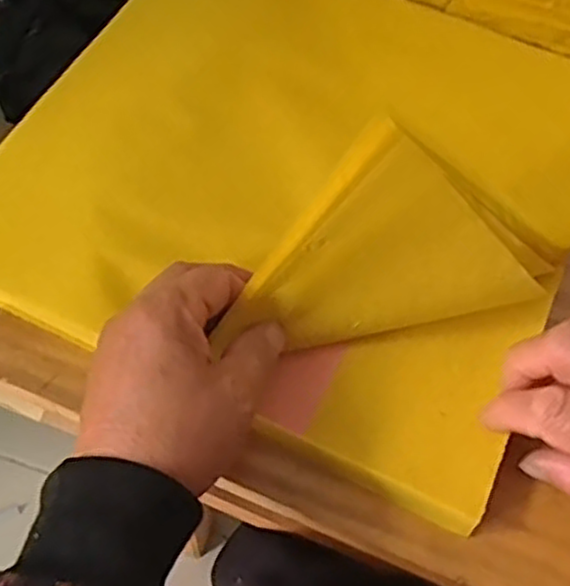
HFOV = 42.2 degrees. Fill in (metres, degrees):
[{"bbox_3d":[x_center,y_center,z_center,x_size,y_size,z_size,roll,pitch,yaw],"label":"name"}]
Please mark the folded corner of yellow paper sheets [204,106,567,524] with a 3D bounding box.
[{"bbox_3d":[0.053,0.004,0.319,0.124,0.103,0.121,22,61,9],"label":"folded corner of yellow paper sheets"}]

